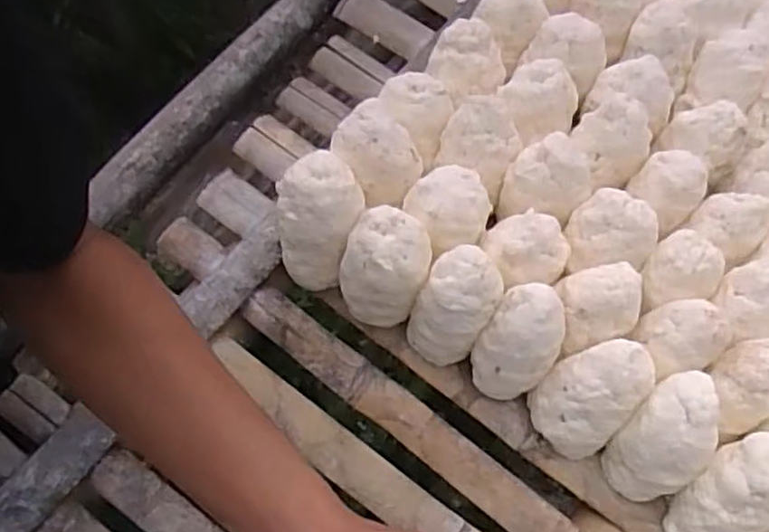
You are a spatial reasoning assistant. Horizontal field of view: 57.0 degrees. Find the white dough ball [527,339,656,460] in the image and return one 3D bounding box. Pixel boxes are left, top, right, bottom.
[{"bbox_3d":[0.177,0.110,0.599,0.093,0.076,0.074,-37,76,-14],"label":"white dough ball"}]

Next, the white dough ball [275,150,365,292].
[{"bbox_3d":[-0.057,-0.040,0.635,0.082,0.087,0.094,-12,71,-7],"label":"white dough ball"}]

